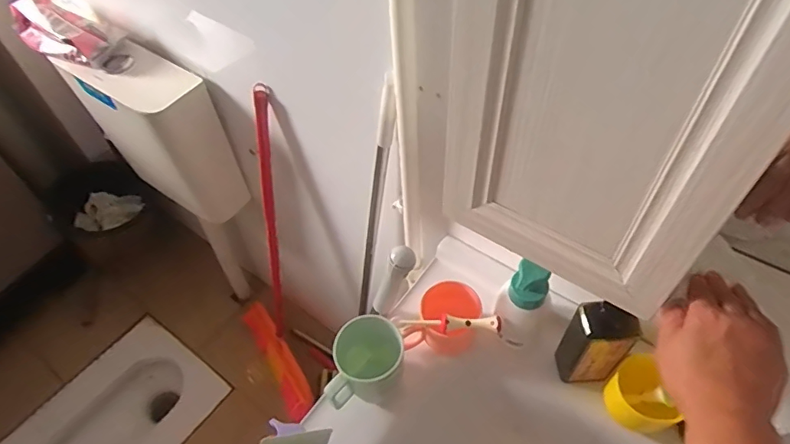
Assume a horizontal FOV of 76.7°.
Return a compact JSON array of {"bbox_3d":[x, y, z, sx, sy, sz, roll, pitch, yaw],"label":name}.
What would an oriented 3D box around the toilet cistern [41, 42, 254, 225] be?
[{"bbox_3d":[-0.537,-0.199,1.118,0.418,0.371,0.134,29,59,23],"label":"toilet cistern"}]

